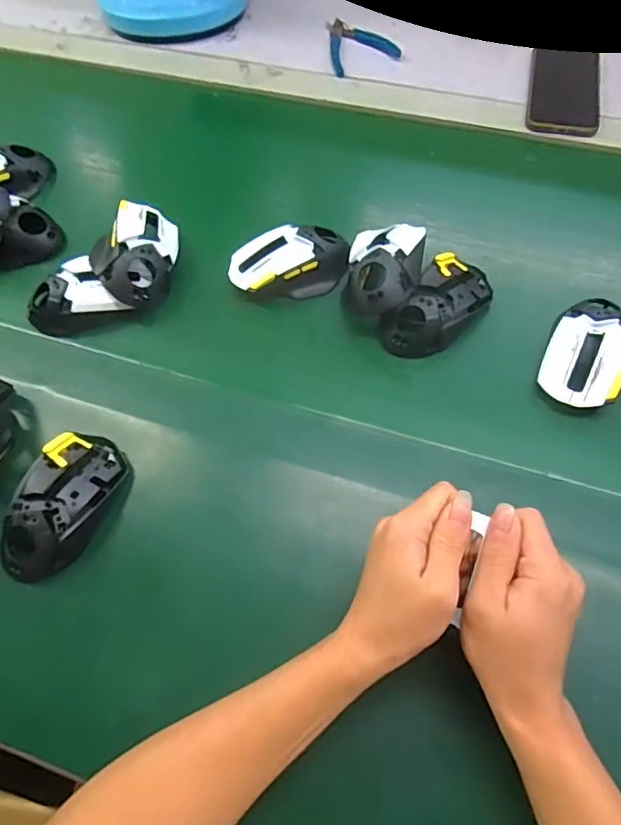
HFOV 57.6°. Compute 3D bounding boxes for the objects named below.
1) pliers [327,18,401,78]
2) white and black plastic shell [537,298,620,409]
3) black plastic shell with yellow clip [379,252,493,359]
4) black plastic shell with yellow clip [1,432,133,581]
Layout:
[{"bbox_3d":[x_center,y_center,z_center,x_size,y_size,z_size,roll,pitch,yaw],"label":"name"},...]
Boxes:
[{"bbox_3d":[0.053,-0.472,0.720,0.084,0.008,0.106,-23,63,-8],"label":"pliers"},{"bbox_3d":[0.238,-0.055,0.483,0.063,0.033,0.111,19,65,14],"label":"white and black plastic shell"},{"bbox_3d":[0.118,-0.098,0.514,0.061,0.032,0.116,38,71,21],"label":"black plastic shell with yellow clip"},{"bbox_3d":[-0.196,0.073,0.445,0.064,0.035,0.119,24,66,16],"label":"black plastic shell with yellow clip"}]

